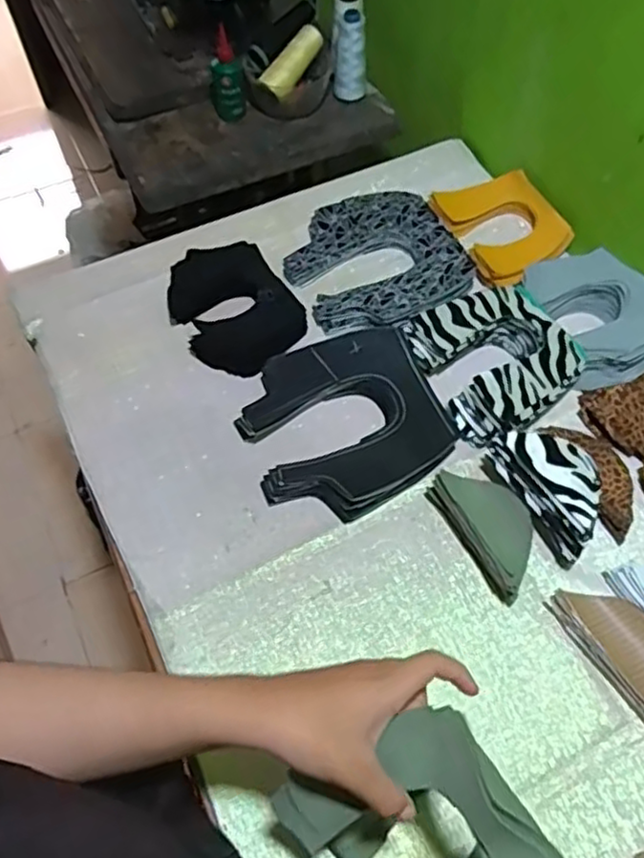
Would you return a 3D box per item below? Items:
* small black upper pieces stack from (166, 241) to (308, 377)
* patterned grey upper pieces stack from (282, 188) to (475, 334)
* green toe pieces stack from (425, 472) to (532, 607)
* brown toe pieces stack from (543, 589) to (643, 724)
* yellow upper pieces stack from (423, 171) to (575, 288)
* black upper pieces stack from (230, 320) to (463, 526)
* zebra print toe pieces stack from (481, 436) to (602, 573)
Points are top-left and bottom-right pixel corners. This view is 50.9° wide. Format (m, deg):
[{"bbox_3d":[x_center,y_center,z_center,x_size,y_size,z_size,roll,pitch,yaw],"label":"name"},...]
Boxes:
[{"bbox_3d":[-0.099,-0.137,0.751,0.120,0.034,0.165,-27,63,-15],"label":"small black upper pieces stack"},{"bbox_3d":[0.062,-0.194,0.785,0.189,0.030,0.193,-20,61,-11],"label":"patterned grey upper pieces stack"},{"bbox_3d":[0.149,0.085,0.609,0.059,0.053,0.128,-27,63,-15],"label":"green toe pieces stack"},{"bbox_3d":[0.251,0.180,0.564,0.057,0.022,0.122,-31,64,-17],"label":"brown toe pieces stack"},{"bbox_3d":[0.215,-0.238,0.807,0.125,0.033,0.158,-21,61,-12],"label":"yellow upper pieces stack"},{"bbox_3d":[0.018,-0.011,0.668,0.192,0.039,0.185,-24,62,-13],"label":"black upper pieces stack"},{"bbox_3d":[0.205,0.052,0.607,0.061,0.063,0.121,-26,63,-14],"label":"zebra print toe pieces stack"}]

